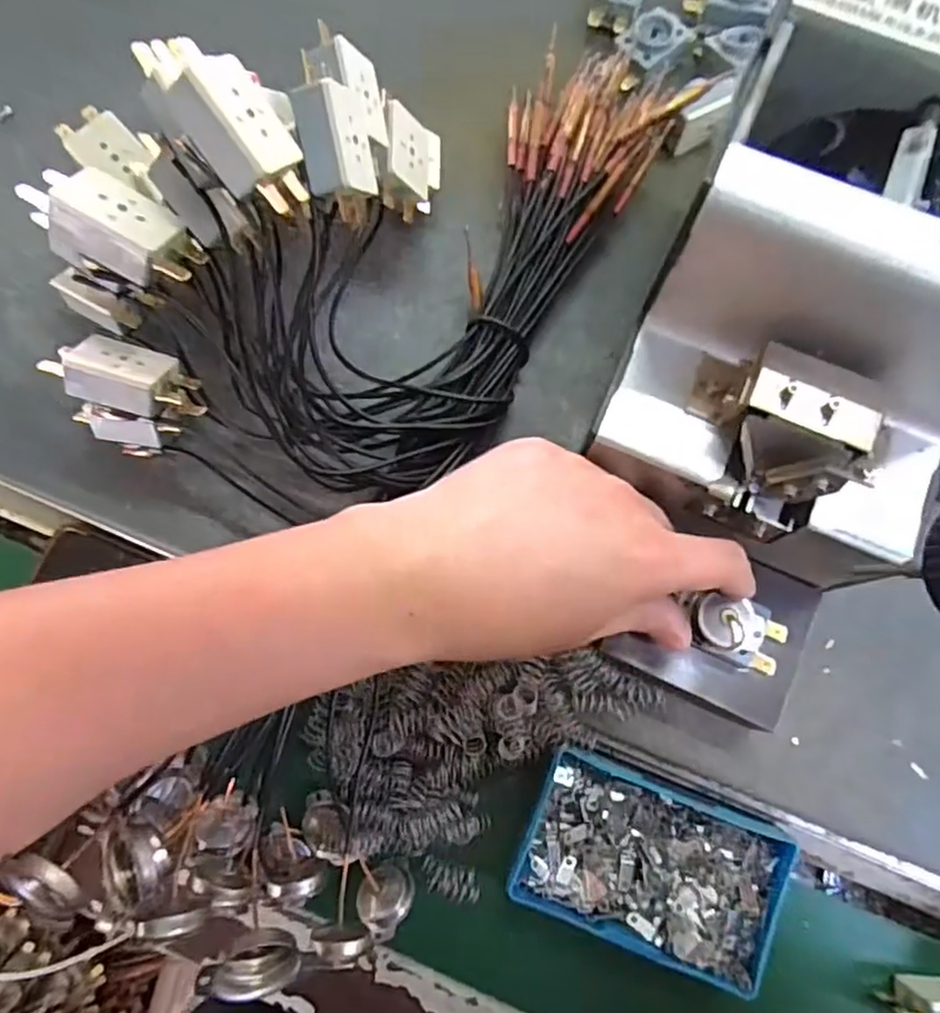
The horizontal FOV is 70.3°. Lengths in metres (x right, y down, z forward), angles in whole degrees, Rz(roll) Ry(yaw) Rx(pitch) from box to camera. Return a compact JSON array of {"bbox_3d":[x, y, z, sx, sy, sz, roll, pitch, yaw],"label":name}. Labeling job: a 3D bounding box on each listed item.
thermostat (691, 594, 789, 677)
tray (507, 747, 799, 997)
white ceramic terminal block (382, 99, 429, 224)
[{"bbox_3d":[0.114,0.054,0.283,0.045,0.011,0.028,23,87,-18],"label":"thermostat"},{"bbox_3d":[0.083,0.164,0.309,0.114,0.030,0.070,21,78,4],"label":"tray"},{"bbox_3d":[-0.035,-0.164,0.319,0.018,0.030,0.046,-3,75,37],"label":"white ceramic terminal block"}]

